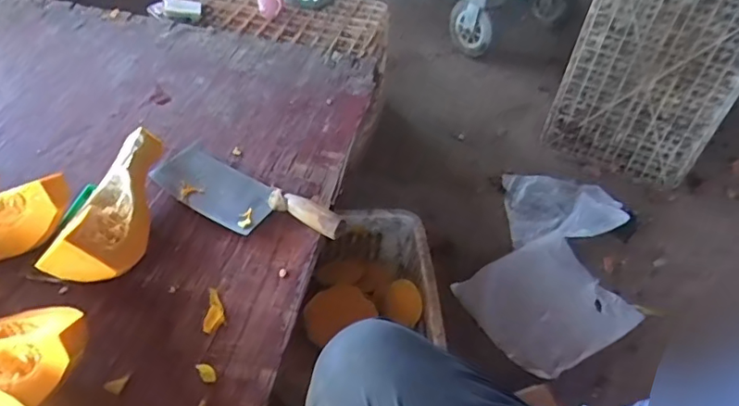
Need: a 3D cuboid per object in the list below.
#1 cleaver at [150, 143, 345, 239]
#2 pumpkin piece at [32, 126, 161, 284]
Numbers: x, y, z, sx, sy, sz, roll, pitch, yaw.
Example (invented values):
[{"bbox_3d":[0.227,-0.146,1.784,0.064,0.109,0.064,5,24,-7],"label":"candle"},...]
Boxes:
[{"bbox_3d":[-0.171,-0.009,0.747,0.283,0.033,0.091,25,47,16],"label":"cleaver"},{"bbox_3d":[-0.309,-0.010,0.687,0.082,0.097,0.272,1,45,-7],"label":"pumpkin piece"}]

